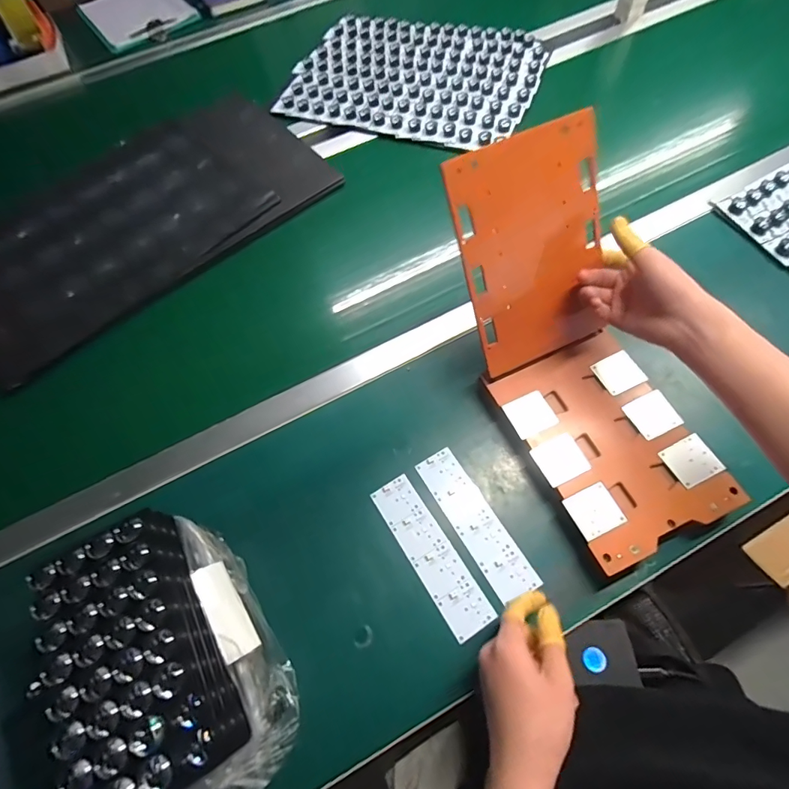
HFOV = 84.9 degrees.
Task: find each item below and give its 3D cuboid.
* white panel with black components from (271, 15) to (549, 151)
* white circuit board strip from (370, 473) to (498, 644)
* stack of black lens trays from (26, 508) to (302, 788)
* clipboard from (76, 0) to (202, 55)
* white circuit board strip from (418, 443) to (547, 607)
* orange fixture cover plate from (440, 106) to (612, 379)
[{"bbox_3d":[0.038,-0.621,0.838,0.455,0.021,0.342,18,67,13],"label":"white panel with black components"},{"bbox_3d":[0.039,0.172,0.472,0.048,0.004,0.176,-31,66,-10],"label":"white circuit board strip"},{"bbox_3d":[-0.183,0.229,0.371,0.121,0.149,0.216,-29,66,-9],"label":"stack of black lens trays"},{"bbox_3d":[-0.626,-0.930,1.049,0.218,0.020,0.302,-34,67,-12],"label":"clipboard"},{"bbox_3d":[0.089,0.140,0.484,0.048,0.004,0.173,-29,66,-10],"label":"white circuit board strip"},{"bbox_3d":[0.149,-0.144,0.456,0.153,0.232,0.011,-24,30,-7],"label":"orange fixture cover plate"}]

